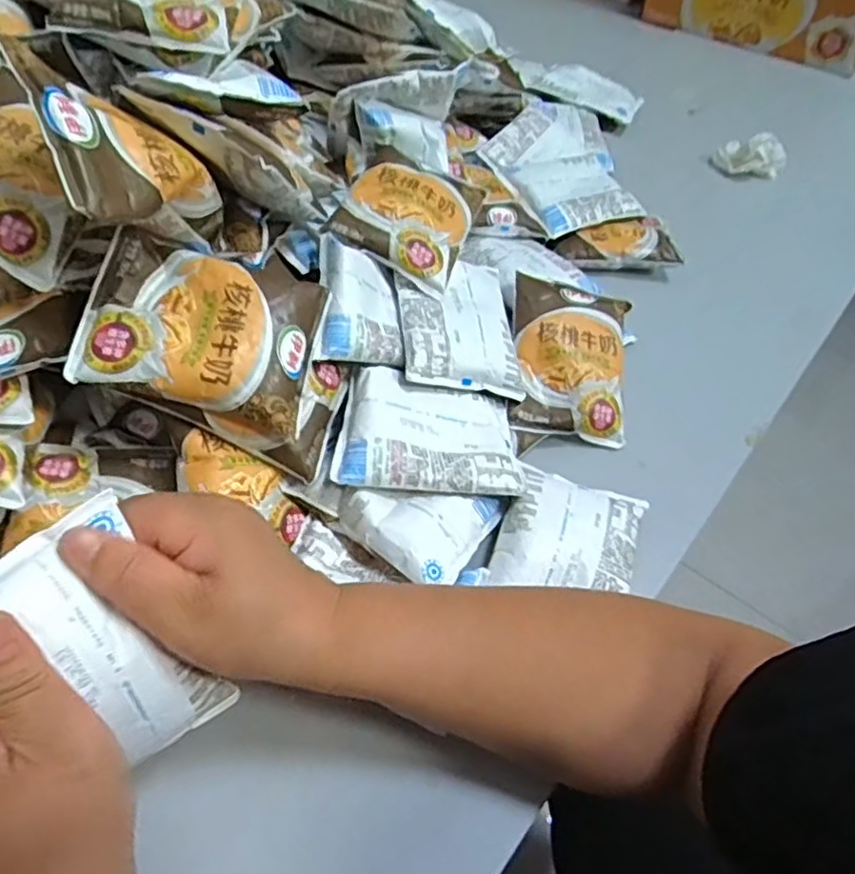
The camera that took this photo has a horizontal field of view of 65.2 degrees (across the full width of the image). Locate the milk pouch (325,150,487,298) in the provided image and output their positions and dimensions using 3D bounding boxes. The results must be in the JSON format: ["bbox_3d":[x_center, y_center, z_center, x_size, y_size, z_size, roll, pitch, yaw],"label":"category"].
[{"bbox_3d":[-0.013,-0.170,0.502,0.094,0.023,0.115,27,58,-8],"label":"milk pouch"}]

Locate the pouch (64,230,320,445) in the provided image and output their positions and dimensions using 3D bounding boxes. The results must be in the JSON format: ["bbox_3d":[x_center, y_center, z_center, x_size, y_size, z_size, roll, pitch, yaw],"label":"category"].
[{"bbox_3d":[-0.130,-0.062,0.395,0.124,0.029,0.100,15,70,-11],"label":"pouch"}]

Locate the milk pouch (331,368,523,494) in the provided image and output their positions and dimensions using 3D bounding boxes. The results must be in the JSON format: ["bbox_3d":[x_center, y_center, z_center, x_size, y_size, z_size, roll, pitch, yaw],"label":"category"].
[{"bbox_3d":[0.003,-0.002,0.447,0.123,0.016,0.082,9,57,-19],"label":"milk pouch"}]

